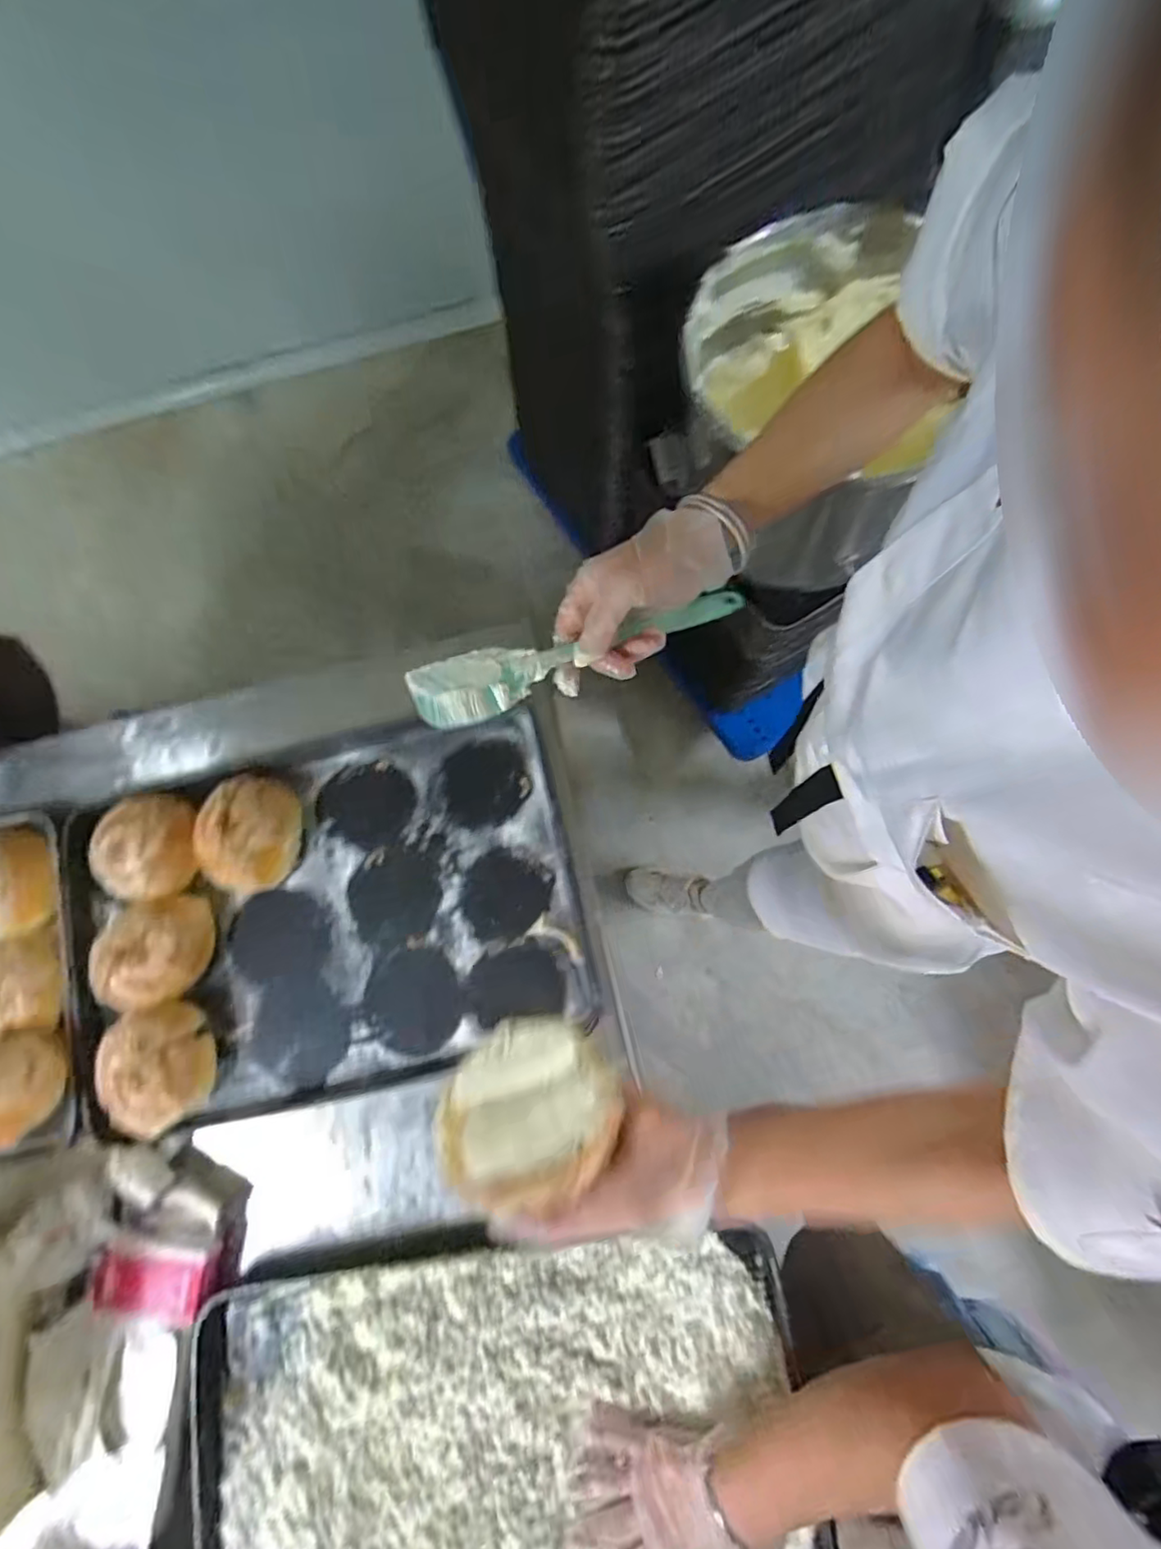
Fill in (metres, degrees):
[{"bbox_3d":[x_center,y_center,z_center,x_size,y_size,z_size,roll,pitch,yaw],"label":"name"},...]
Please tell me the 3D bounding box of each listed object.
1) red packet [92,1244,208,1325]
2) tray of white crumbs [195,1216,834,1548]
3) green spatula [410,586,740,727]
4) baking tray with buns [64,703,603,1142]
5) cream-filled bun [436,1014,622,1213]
[{"bbox_3d":[-0.445,0.525,0.648,0.106,0.024,0.058,3,76,2],"label":"red packet"},{"bbox_3d":[-0.082,0.666,0.594,0.592,0.044,0.410,-10,79,2],"label":"tray of white crumbs"},{"bbox_3d":[0.010,-0.093,0.461,0.269,0.016,0.046,-21,76,-19],"label":"green spatula"},{"bbox_3d":[-0.298,0.157,0.718,0.578,0.080,0.385,-14,79,1],"label":"baking tray with buns"},{"bbox_3d":[-0.033,0.251,0.447,0.123,0.065,0.113,-37,42,-14],"label":"cream-filled bun"}]

